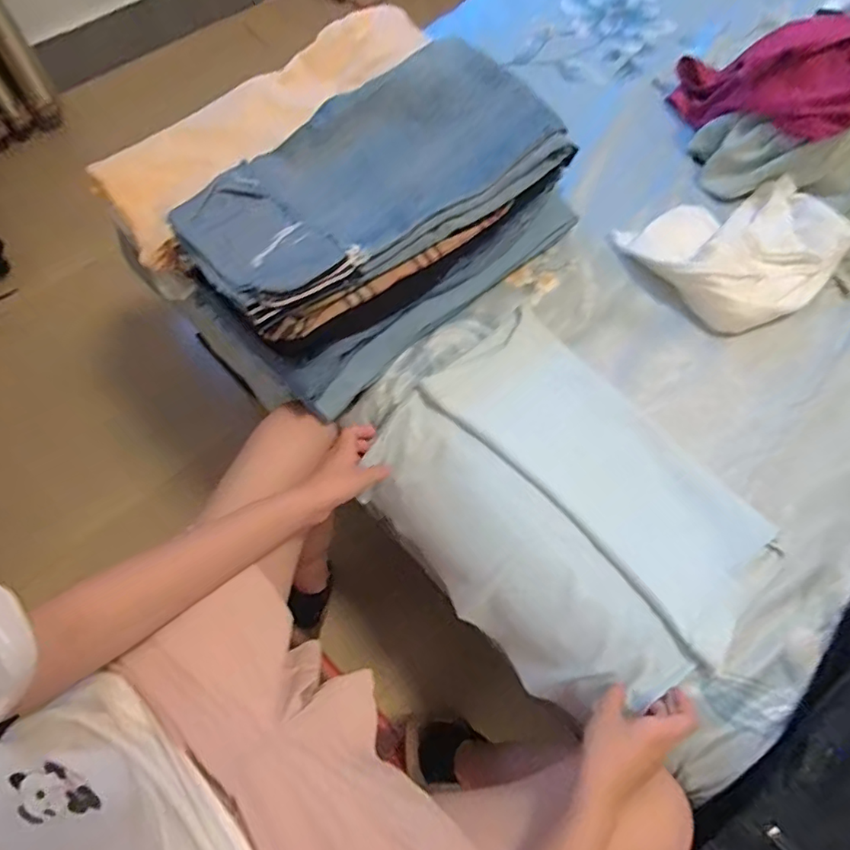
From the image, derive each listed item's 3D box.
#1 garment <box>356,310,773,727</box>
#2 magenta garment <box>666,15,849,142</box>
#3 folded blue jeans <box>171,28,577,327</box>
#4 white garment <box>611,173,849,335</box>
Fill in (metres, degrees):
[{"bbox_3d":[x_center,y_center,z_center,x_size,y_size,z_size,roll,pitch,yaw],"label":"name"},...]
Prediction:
[{"bbox_3d":[0.145,0.090,0.607,0.315,0.094,0.401,-39,74,-17],"label":"garment"},{"bbox_3d":[0.499,-0.503,0.770,0.143,0.125,0.310,-33,38,-15],"label":"magenta garment"},{"bbox_3d":[-0.054,-0.283,0.592,0.428,0.046,0.211,-35,73,-16],"label":"folded blue jeans"},{"bbox_3d":[0.434,-0.254,0.727,0.263,0.056,0.230,-34,72,-16],"label":"white garment"}]

